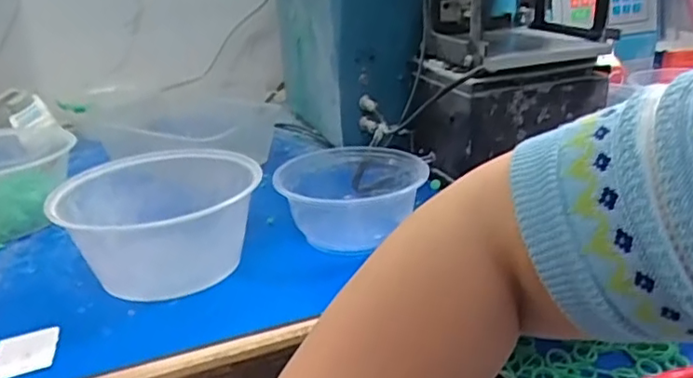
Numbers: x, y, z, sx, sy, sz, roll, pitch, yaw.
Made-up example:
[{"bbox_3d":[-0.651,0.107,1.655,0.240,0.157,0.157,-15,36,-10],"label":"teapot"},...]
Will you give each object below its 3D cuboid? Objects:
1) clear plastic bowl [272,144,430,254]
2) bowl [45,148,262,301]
[{"bbox_3d":[0.004,0.006,0.565,0.126,0.058,0.119,-3,22,1],"label":"clear plastic bowl"},{"bbox_3d":[-0.154,0.024,0.532,0.157,0.076,0.139,-6,23,-6],"label":"bowl"}]

